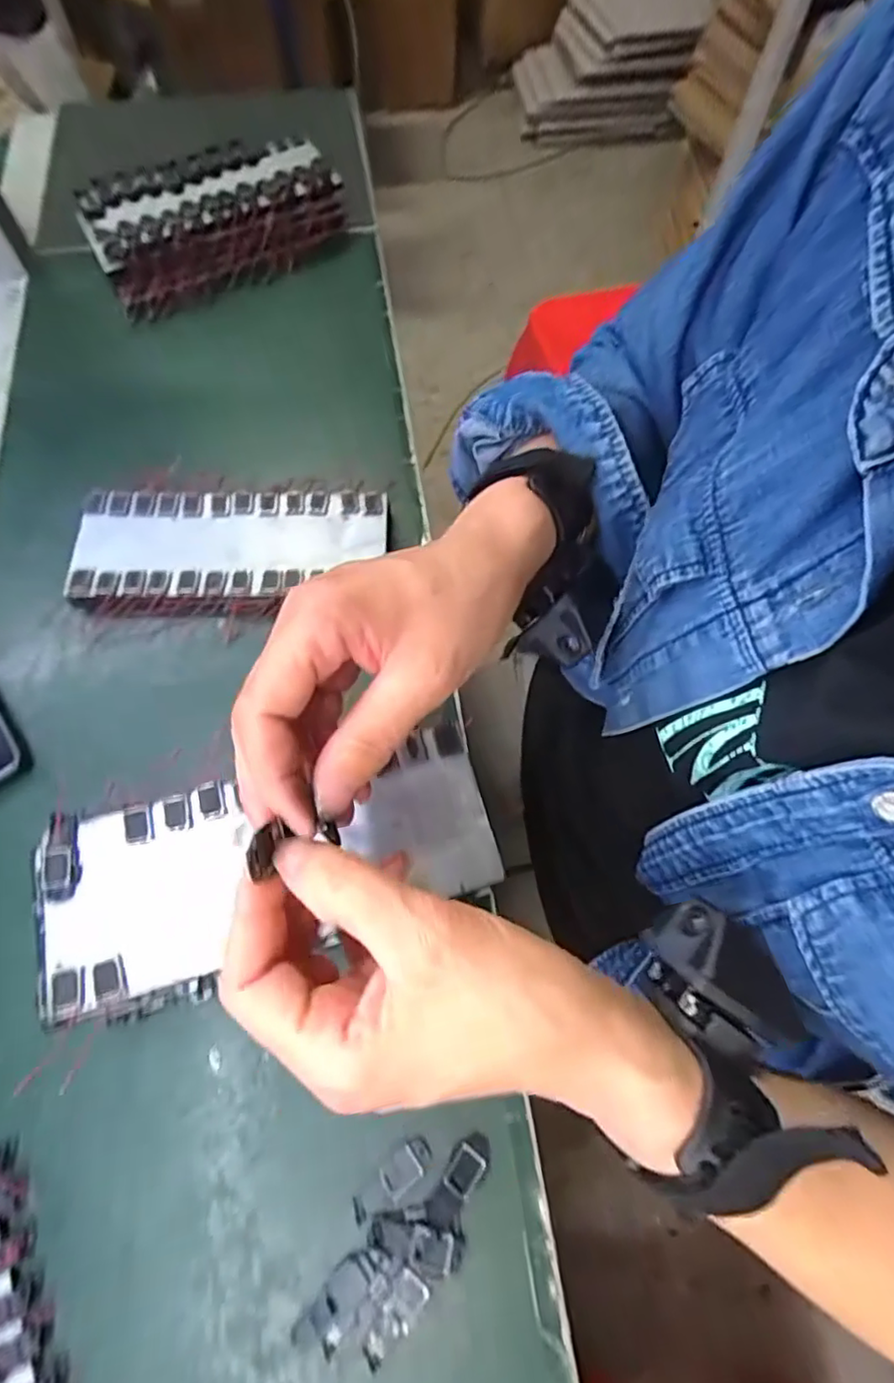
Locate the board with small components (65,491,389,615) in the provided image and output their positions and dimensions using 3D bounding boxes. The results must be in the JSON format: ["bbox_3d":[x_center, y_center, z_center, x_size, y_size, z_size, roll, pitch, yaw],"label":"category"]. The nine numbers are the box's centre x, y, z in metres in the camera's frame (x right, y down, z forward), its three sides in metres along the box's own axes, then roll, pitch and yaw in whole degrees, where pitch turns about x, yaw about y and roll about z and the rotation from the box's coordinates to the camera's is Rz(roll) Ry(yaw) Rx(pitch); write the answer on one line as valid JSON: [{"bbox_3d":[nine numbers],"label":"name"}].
[{"bbox_3d":[-0.141,-0.092,0.407,0.197,0.023,0.086,-2,68,-3],"label":"board with small components"}]

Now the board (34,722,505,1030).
[{"bbox_3d":[-0.079,0.078,0.280,0.202,0.011,0.088,-12,67,-9],"label":"board"}]

